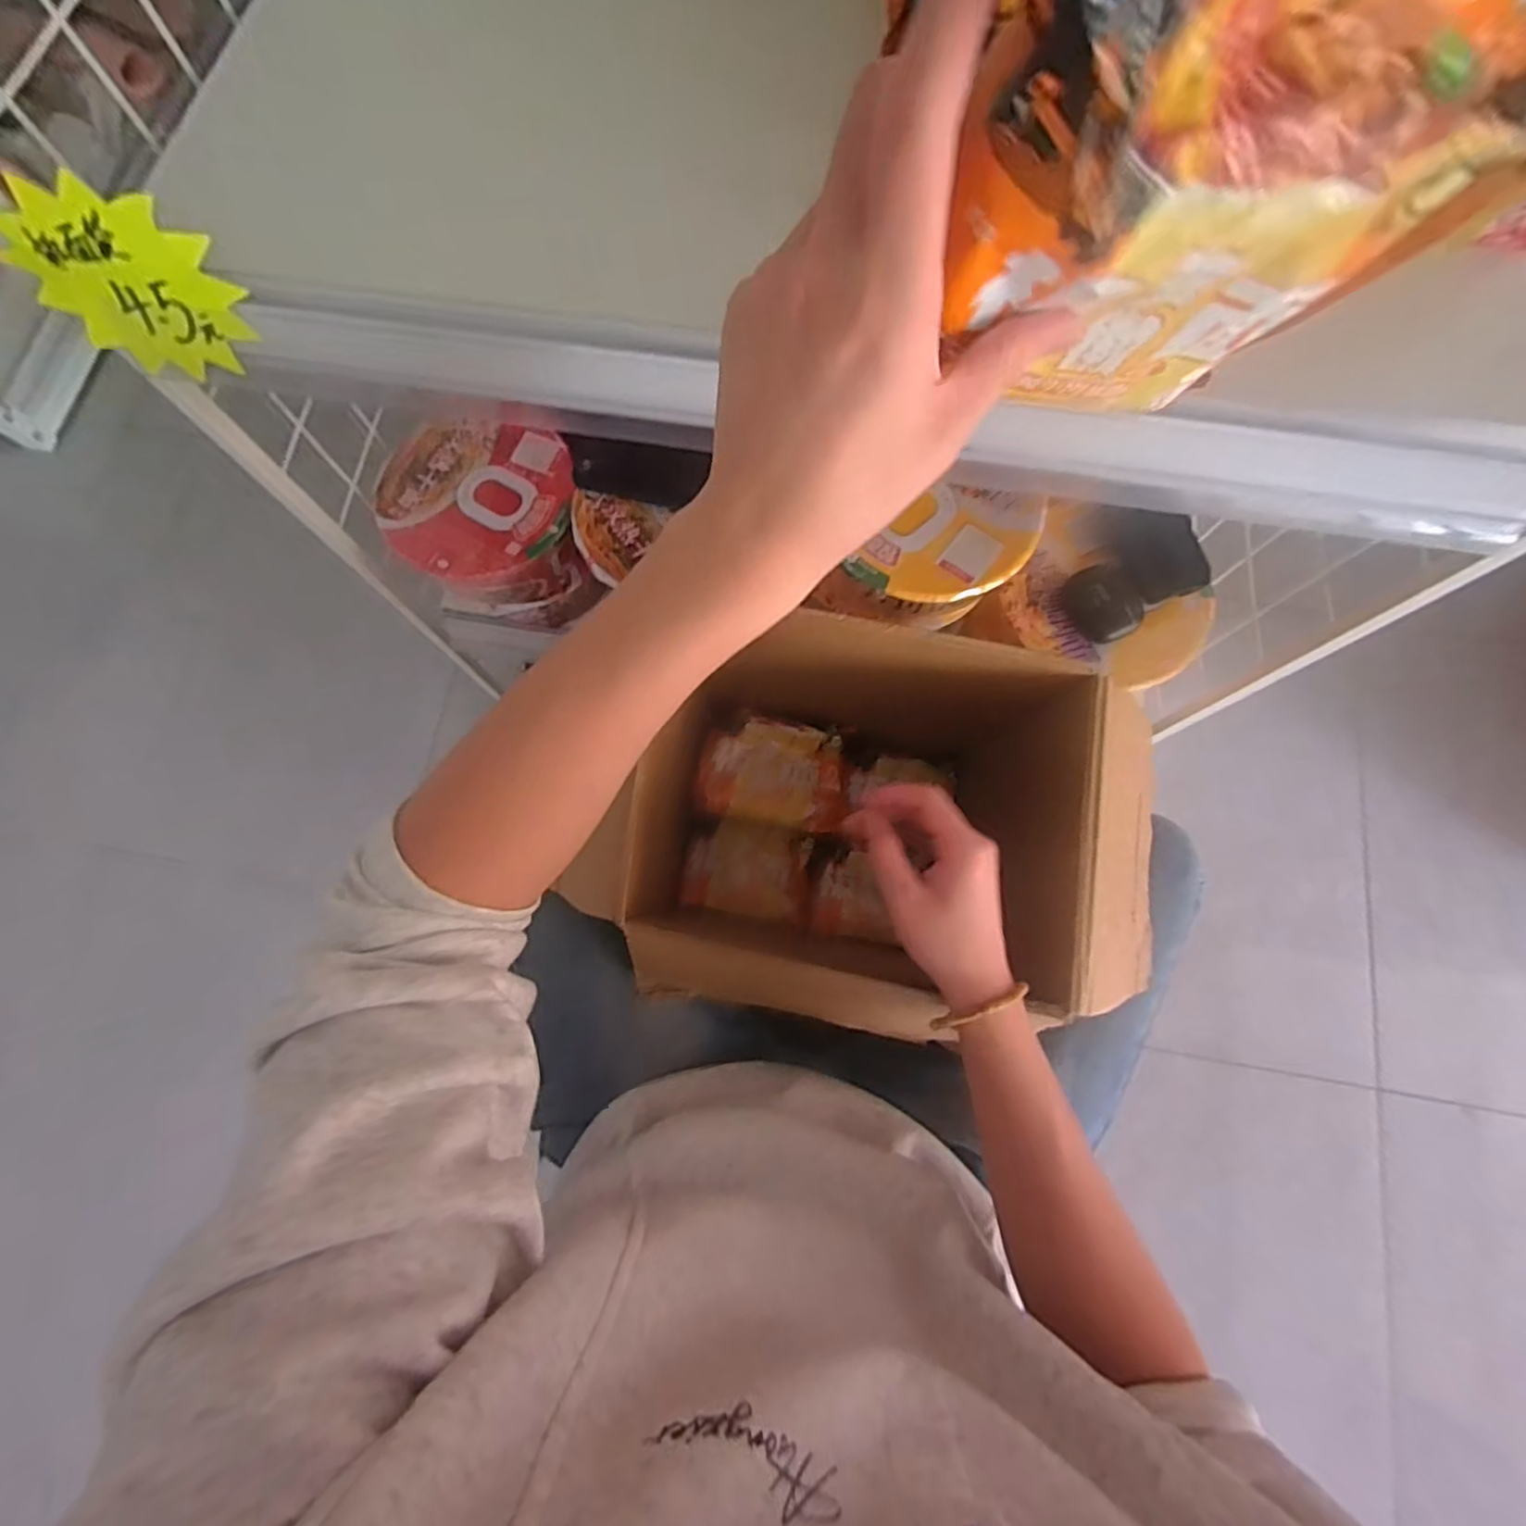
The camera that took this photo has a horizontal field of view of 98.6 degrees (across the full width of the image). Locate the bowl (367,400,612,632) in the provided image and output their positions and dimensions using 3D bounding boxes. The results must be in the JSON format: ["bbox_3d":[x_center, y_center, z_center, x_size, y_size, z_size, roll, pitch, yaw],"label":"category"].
[{"bbox_3d":[-0.236,-0.210,0.578,0.159,0.075,0.174,-16,77,-3],"label":"bowl"}]

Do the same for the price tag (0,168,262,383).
[{"bbox_3d":[-0.300,-0.227,0.313,0.097,0.078,0.008,17,54,-16],"label":"price tag"}]

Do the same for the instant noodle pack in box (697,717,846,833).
[{"bbox_3d":[0.013,0.011,0.690,0.149,0.035,0.106,8,76,2],"label":"instant noodle pack in box"}]

